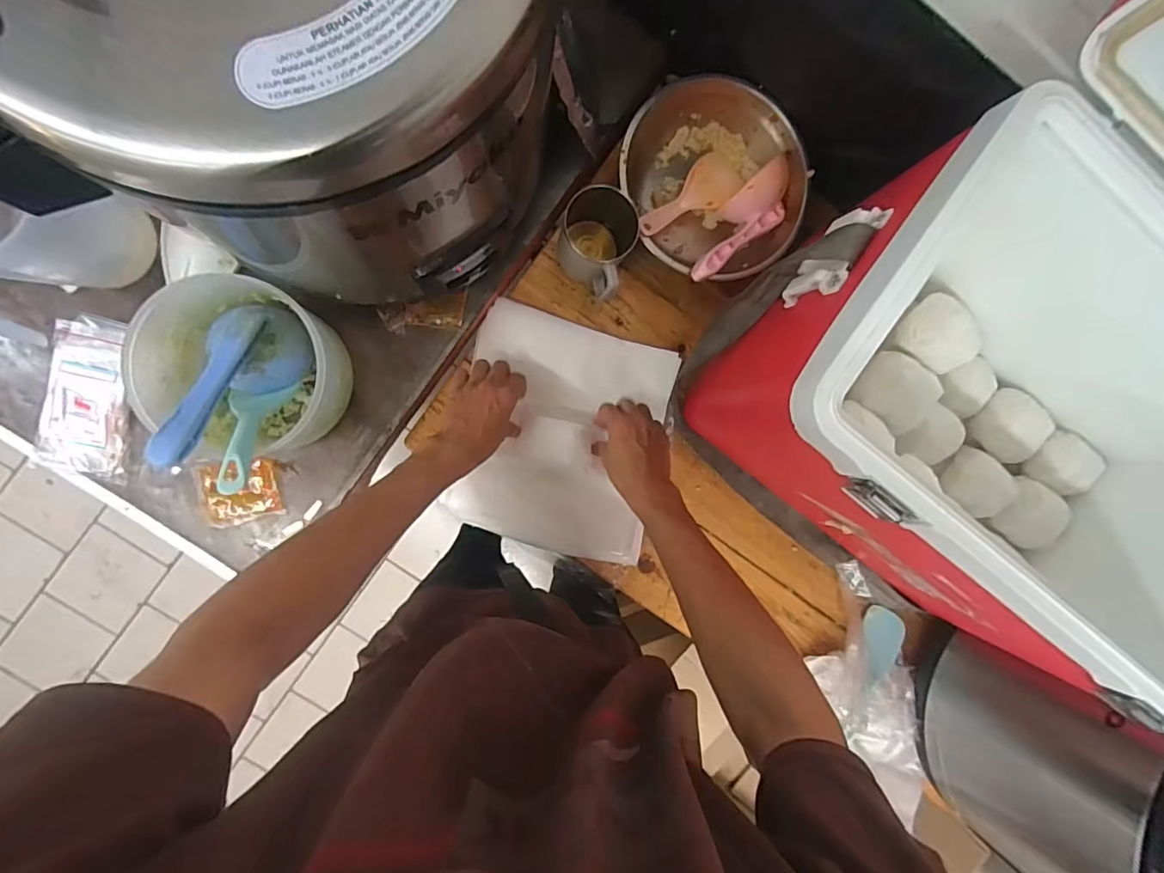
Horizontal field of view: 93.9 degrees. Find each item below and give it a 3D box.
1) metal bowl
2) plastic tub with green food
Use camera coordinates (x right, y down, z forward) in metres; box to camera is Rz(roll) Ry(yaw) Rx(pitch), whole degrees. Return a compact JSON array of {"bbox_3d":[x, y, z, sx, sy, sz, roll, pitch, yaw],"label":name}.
[{"bbox_3d":[0.155,-0.314,0.670,0.222,0.071,0.219,0,92,-8],"label":"metal bowl"},{"bbox_3d":[-0.327,-0.062,0.543,0.166,0.127,0.153,0,92,-8],"label":"plastic tub with green food"}]

